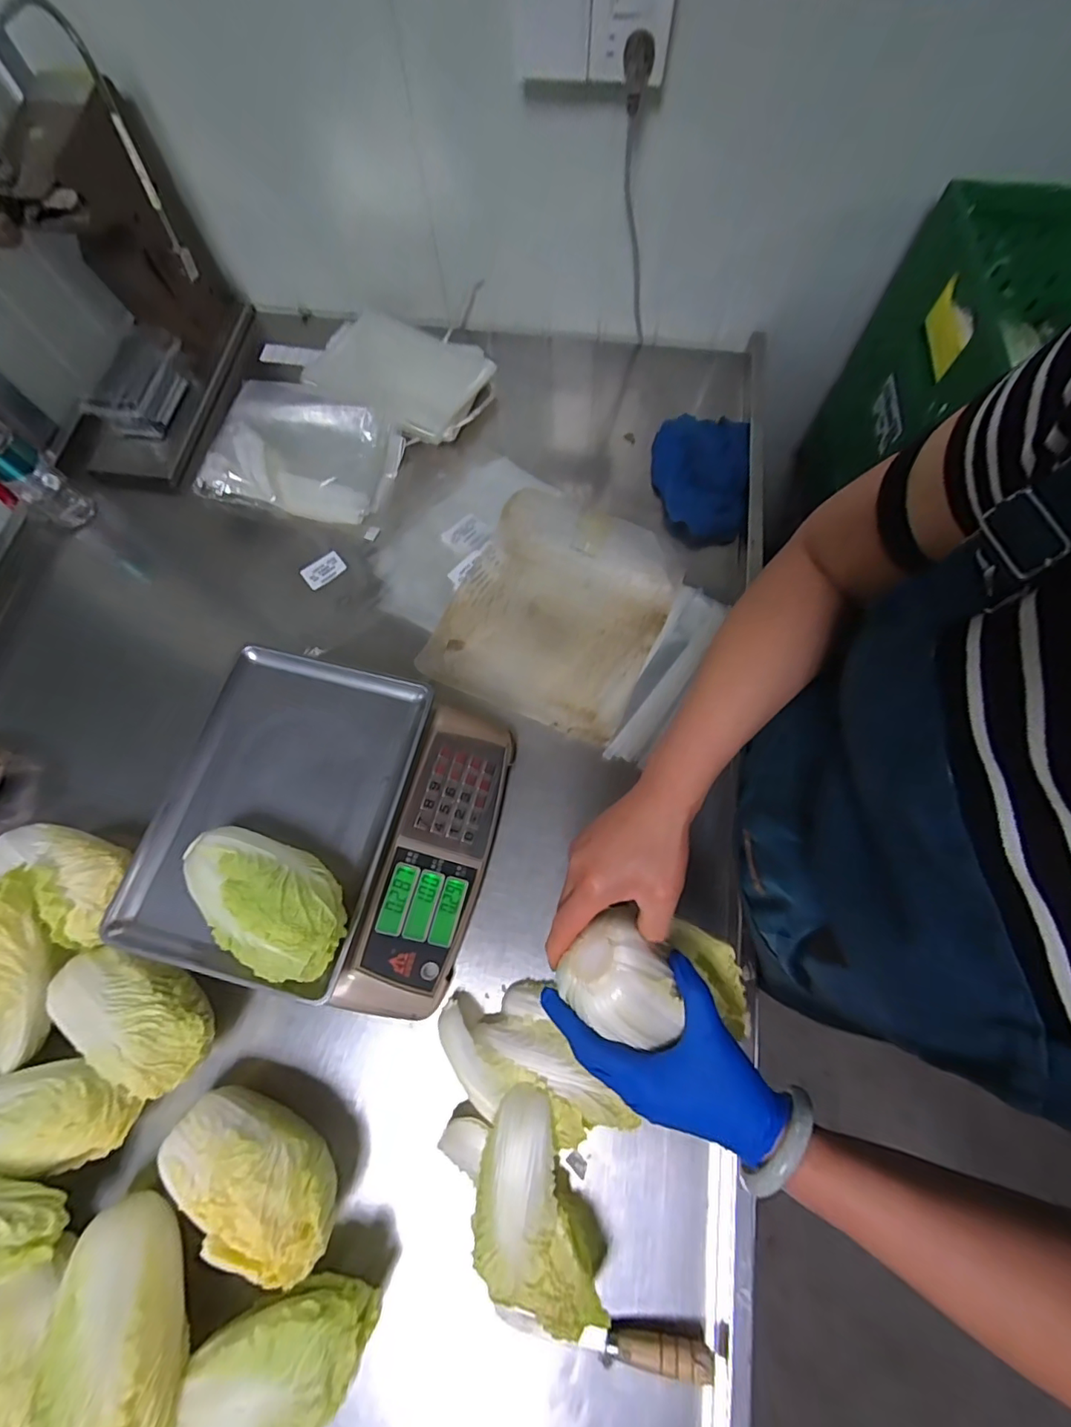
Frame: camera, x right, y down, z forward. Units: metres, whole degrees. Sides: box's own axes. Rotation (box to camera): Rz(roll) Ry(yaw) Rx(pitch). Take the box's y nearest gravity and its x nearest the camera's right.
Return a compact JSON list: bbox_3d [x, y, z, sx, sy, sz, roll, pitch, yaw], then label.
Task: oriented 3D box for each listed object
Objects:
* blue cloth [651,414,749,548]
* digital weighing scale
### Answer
[{"bbox_3d":[0.237,-0.351,0.762,0.135,0.071,0.195,7,71,4],"label":"blue cloth"},{"bbox_3d":[-0.218,0.115,0.567,0.324,0.115,0.315,12,72,6],"label":"digital weighing scale"}]

